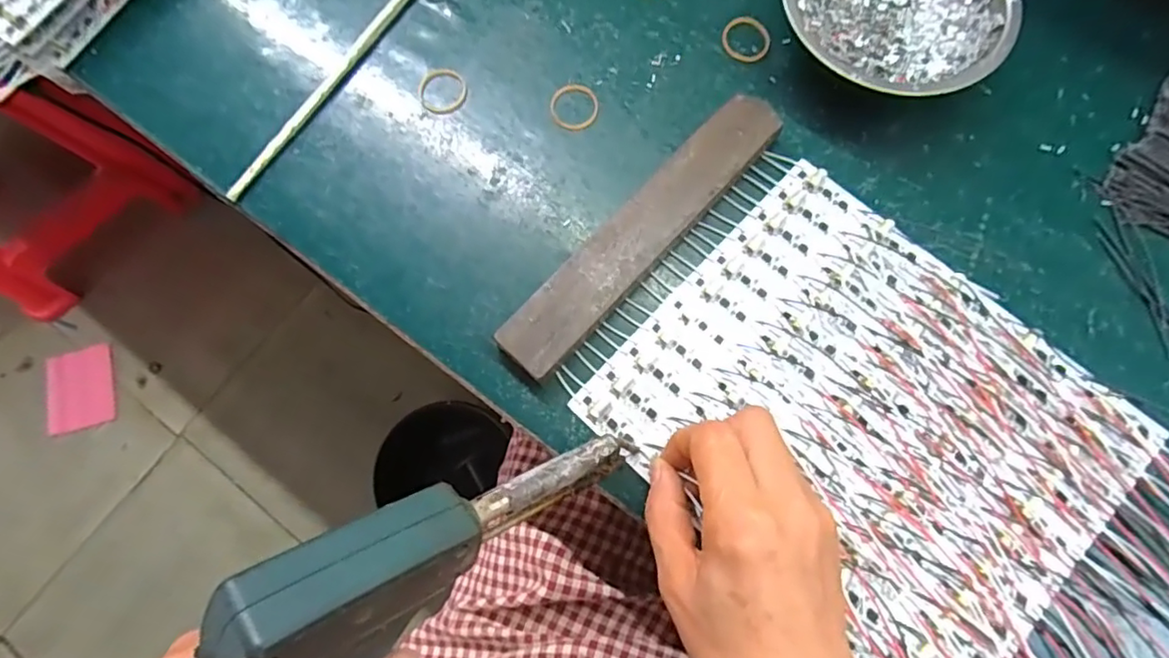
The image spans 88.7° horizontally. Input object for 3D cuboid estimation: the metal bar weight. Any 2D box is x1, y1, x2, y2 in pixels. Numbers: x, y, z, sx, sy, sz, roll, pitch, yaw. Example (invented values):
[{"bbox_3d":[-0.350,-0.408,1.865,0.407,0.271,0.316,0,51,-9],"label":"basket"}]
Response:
[{"bbox_3d":[0.032,-0.053,0.326,0.035,0.018,0.196,42,80,10],"label":"metal bar weight"}]

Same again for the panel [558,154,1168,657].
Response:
[{"bbox_3d":[0.166,0.060,0.299,0.321,0.012,0.186,40,78,11],"label":"panel"}]

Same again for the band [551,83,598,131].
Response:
[{"bbox_3d":[-0.006,-0.133,0.354,0.028,0.004,0.030,21,77,6],"label":"band"}]

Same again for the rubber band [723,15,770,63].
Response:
[{"bbox_3d":[0.099,-0.177,0.364,0.029,0.004,0.030,0,76,1],"label":"rubber band"}]

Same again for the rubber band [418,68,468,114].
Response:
[{"bbox_3d":[-0.086,-0.144,0.362,0.029,0.004,0.030,0,76,1],"label":"rubber band"}]

